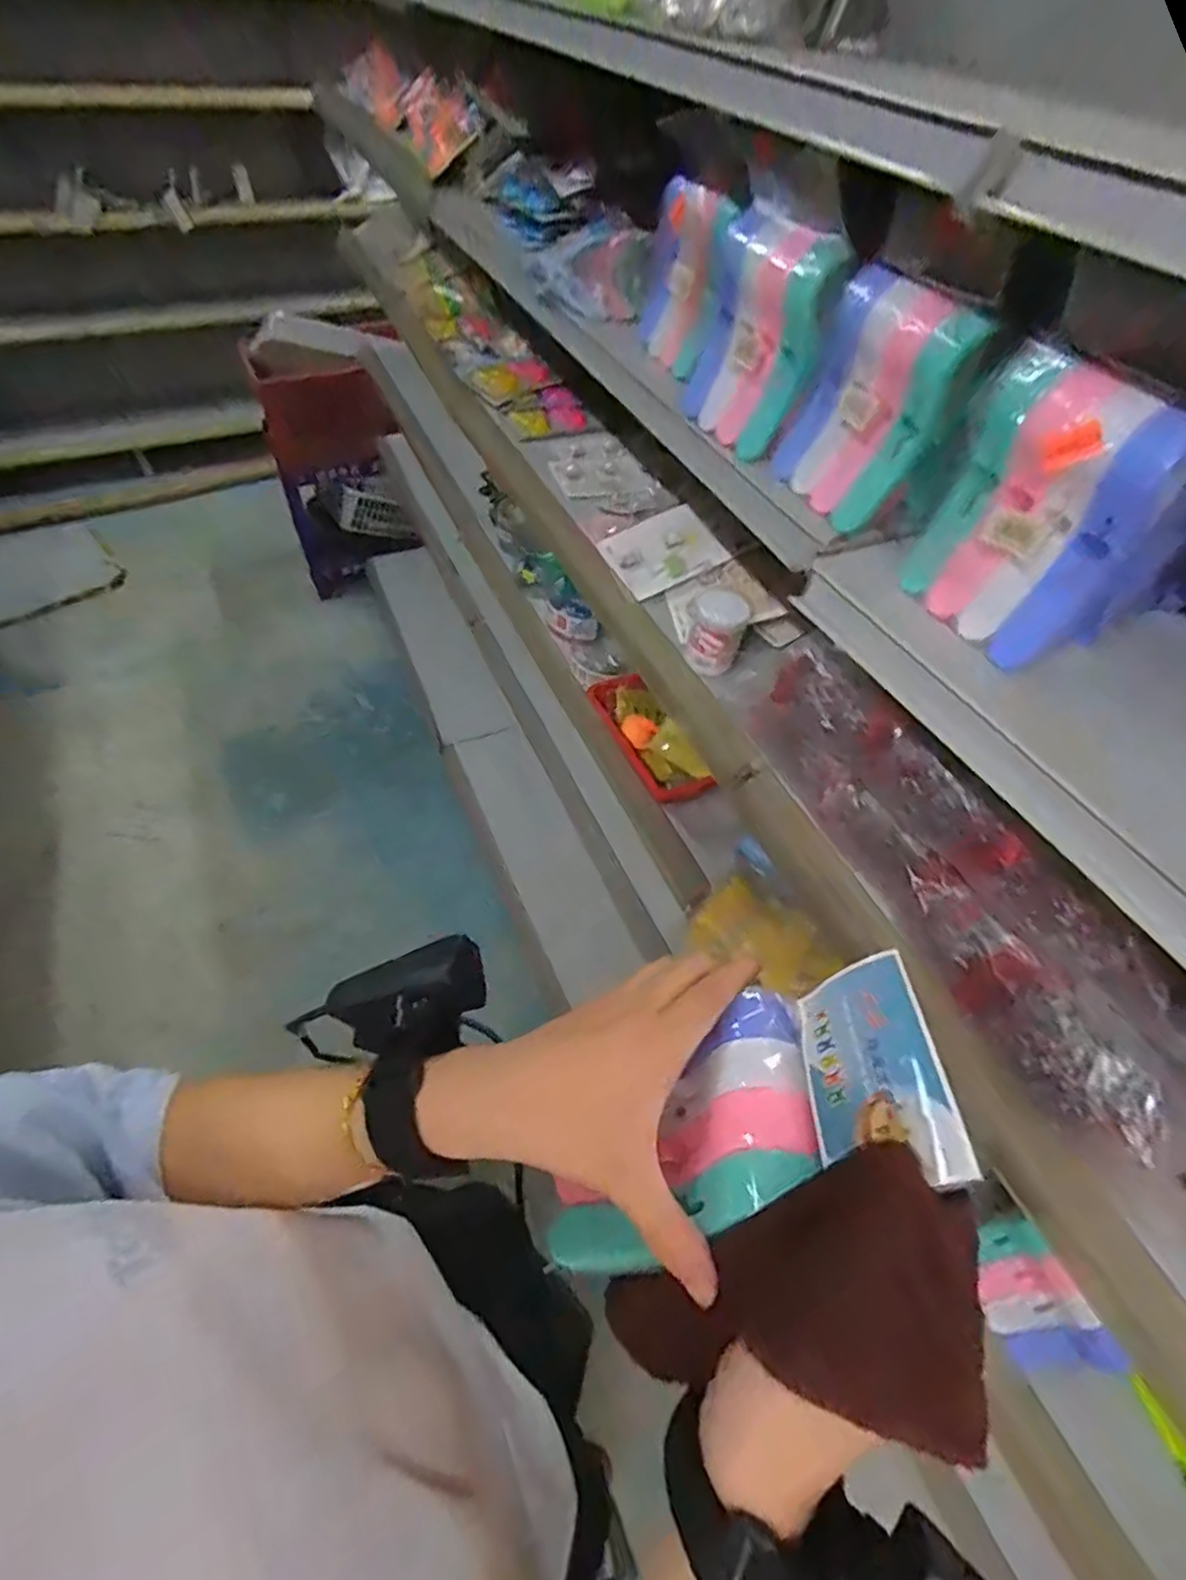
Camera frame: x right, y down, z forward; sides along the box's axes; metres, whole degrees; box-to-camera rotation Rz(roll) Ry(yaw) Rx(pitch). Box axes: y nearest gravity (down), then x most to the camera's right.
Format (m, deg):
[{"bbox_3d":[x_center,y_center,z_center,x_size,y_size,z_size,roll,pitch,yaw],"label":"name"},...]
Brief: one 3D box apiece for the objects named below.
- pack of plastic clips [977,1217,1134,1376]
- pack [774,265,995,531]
[{"bbox_3d":[0.361,0.416,0.559,0.030,0.090,0.100,4,47,-41],"label":"pack of plastic clips"},{"bbox_3d":[0.174,-0.247,0.436,0.043,0.124,0.098,-9,54,-12],"label":"pack"}]

